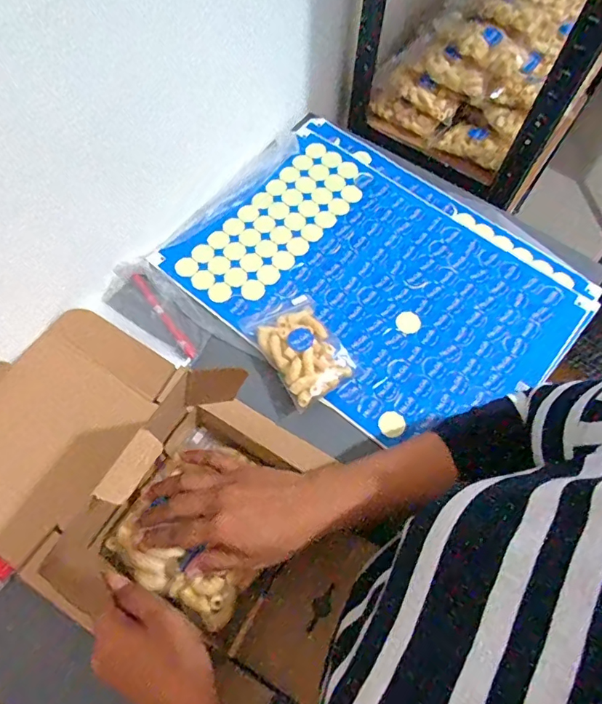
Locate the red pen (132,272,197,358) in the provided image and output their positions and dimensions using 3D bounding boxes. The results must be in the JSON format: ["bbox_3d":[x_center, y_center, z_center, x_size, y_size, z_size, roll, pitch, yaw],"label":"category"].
[{"bbox_3d":[-0.169,-0.046,0.594,0.012,0.014,0.134,-34,70,-15],"label":"red pen"}]

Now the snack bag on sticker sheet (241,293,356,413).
[{"bbox_3d":[0.000,-0.007,0.567,0.086,0.036,0.133,-28,69,-13],"label":"snack bag on sticker sheet"}]

